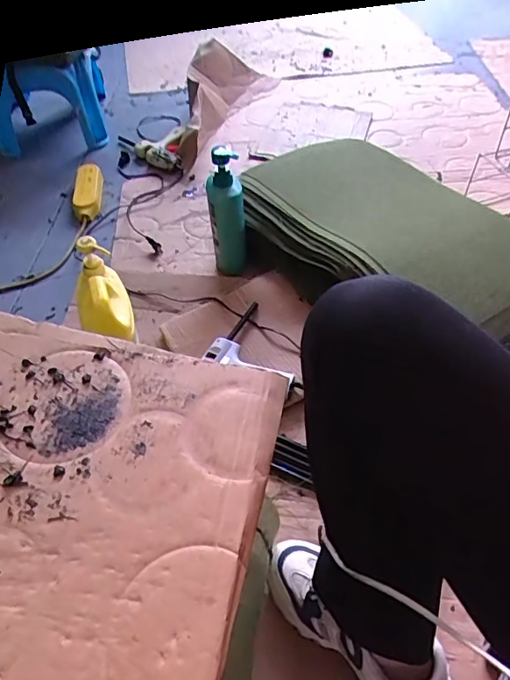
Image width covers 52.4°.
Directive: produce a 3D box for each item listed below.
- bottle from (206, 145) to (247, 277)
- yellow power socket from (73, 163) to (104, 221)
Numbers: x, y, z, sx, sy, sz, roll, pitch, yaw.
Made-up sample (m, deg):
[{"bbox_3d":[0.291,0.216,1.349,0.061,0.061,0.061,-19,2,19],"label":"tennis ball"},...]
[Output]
[{"bbox_3d":[-0.053,-0.238,0.991,0.066,0.246,0.070,-5,50,0],"label":"bottle"},{"bbox_3d":[-0.397,-0.355,1.235,0.064,0.034,0.198,-9,50,-4],"label":"yellow power socket"}]

